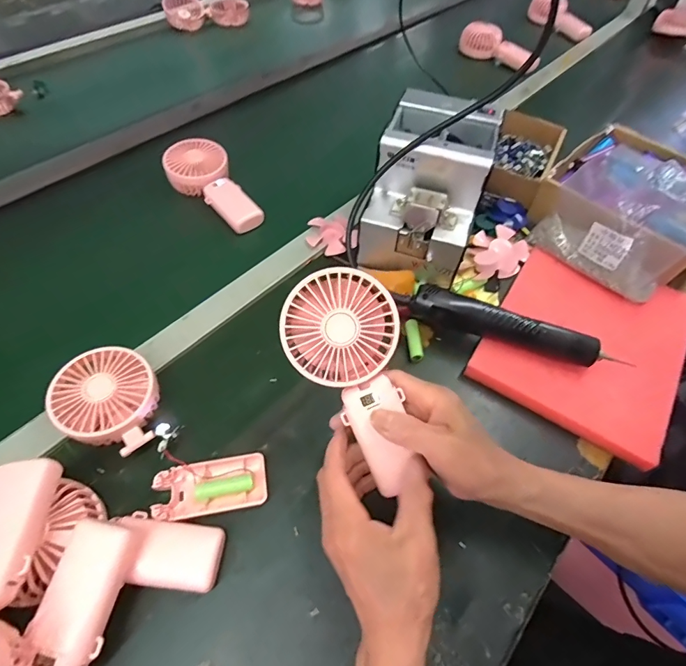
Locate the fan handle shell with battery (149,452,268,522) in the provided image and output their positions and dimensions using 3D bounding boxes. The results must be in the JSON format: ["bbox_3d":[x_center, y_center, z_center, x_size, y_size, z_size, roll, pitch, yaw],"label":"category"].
[{"bbox_3d":[-0.118,0.138,0.367,0.095,0.016,0.047,-8,56,-8],"label":"fan handle shell with battery"}]

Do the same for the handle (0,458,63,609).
[{"bbox_3d":[-0.233,0.137,0.286,0.045,0.025,0.092,-4,55,-5],"label":"handle"}]

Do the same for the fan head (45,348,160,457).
[{"bbox_3d":[-0.219,0.065,0.391,0.105,0.043,0.087,32,60,18],"label":"fan head"}]

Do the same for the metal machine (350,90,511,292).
[{"bbox_3d":[0.104,-0.180,0.503,0.127,0.138,0.171,18,56,10],"label":"metal machine"}]

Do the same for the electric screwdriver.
[{"bbox_3d":[0.186,-0.003,0.450,0.218,0.043,0.030,17,56,10],"label":"electric screwdriver"}]

